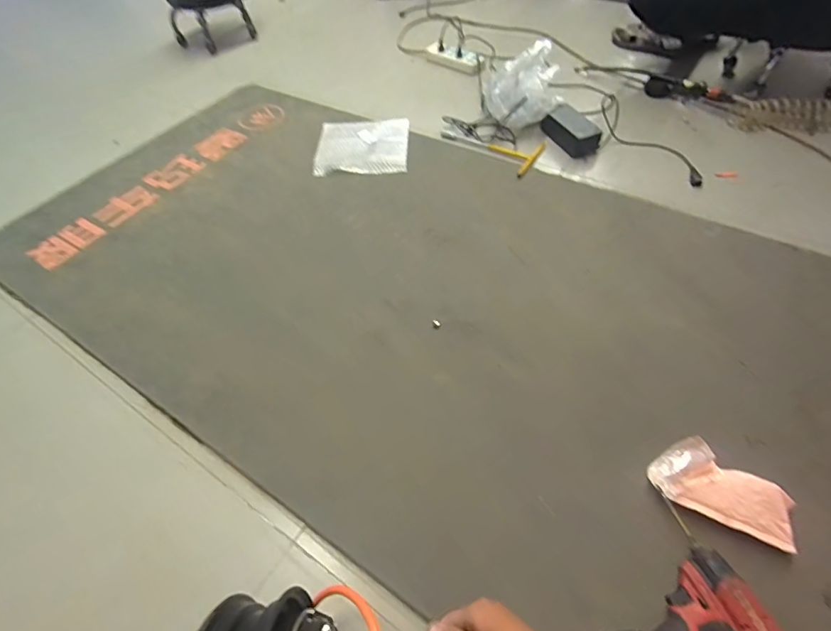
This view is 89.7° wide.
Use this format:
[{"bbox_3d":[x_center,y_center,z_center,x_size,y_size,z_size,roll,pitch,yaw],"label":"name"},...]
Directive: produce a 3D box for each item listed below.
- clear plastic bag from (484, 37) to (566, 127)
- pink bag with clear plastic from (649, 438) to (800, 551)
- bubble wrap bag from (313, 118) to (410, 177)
[{"bbox_3d":[0.329,-0.702,1.277,0.212,0.175,0.180,-29,54,-17],"label":"clear plastic bag"},{"bbox_3d":[0.453,0.259,0.615,0.184,0.031,0.099,30,61,23],"label":"pink bag with clear plastic"},{"bbox_3d":[-0.163,-0.533,1.309,0.280,0.027,0.308,-4,53,1],"label":"bubble wrap bag"}]

